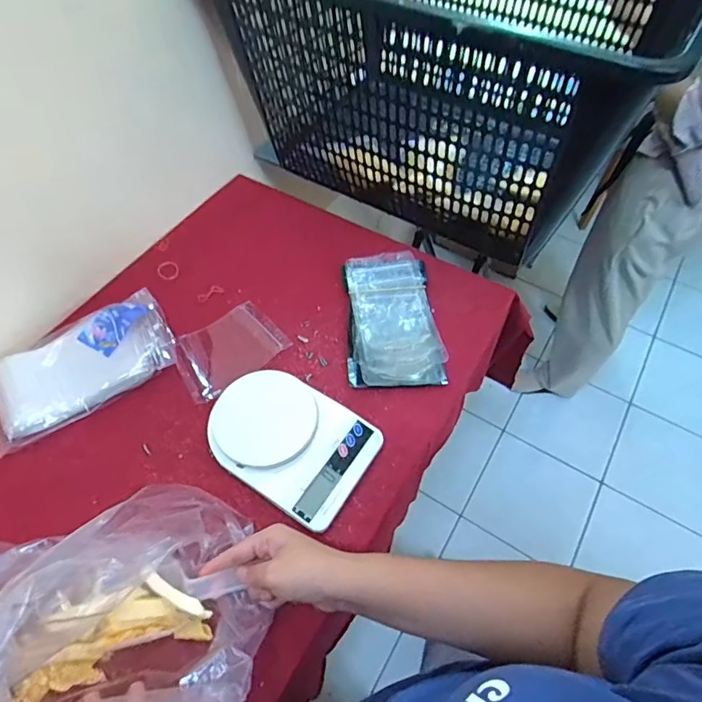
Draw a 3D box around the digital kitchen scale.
[{"bbox_3d":[-0.068,0.093,0.529,0.177,0.034,0.130,28,61,18],"label":"digital kitchen scale"}]

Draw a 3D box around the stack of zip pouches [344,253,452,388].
[{"bbox_3d":[0.053,-0.044,0.635,0.116,0.026,0.203,-4,57,-2],"label":"stack of zip pouches"}]

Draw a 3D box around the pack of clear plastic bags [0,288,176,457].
[{"bbox_3d":[-0.328,0.014,0.587,0.216,0.028,0.131,-30,61,-18],"label":"pack of clear plastic bags"}]

